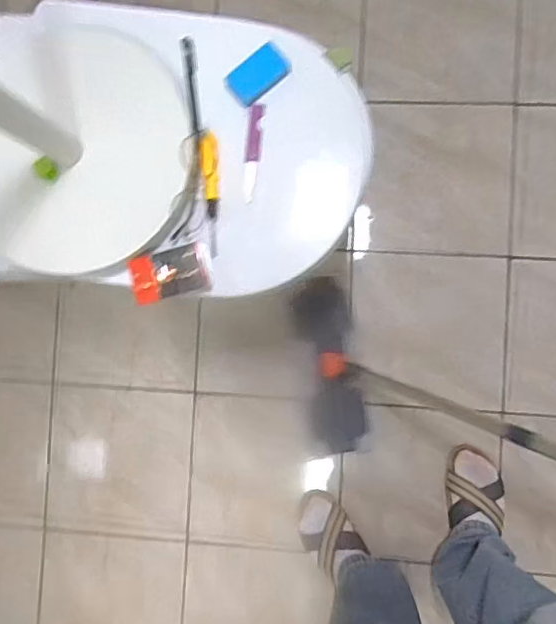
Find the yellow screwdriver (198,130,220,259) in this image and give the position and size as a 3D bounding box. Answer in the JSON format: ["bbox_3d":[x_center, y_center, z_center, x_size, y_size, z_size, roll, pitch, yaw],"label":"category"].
[{"bbox_3d":[-0.081,-0.142,0.670,0.019,0.019,0.147,-2,90,6],"label":"yellow screwdriver"}]

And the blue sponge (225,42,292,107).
[{"bbox_3d":[-0.023,-0.285,0.672,0.078,0.020,0.041,-40,87,4],"label":"blue sponge"}]

